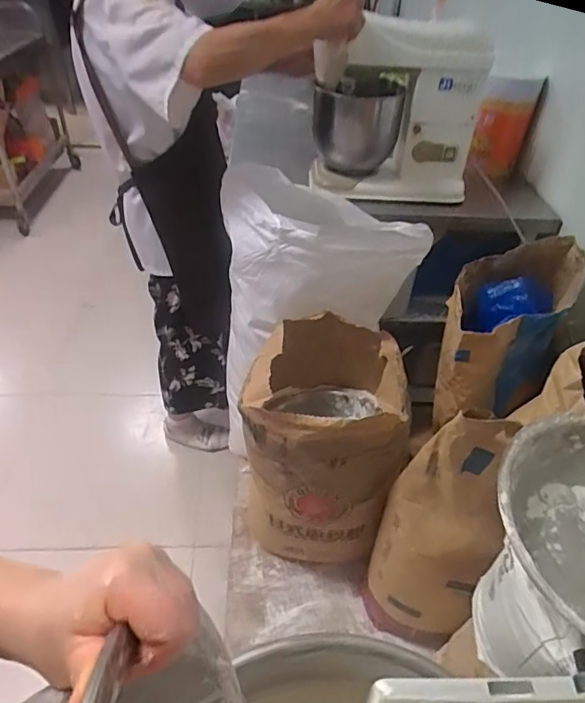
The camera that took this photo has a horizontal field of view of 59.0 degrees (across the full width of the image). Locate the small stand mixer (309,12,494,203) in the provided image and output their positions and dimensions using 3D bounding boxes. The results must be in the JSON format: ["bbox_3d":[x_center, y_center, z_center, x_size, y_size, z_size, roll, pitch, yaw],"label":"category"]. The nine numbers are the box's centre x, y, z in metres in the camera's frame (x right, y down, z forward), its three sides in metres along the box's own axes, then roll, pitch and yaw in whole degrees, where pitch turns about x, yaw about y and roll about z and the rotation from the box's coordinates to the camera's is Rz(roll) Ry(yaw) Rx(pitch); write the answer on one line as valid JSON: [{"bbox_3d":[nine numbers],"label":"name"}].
[{"bbox_3d":[0.254,-0.600,1.292,0.398,0.373,0.221,1,40,-4],"label":"small stand mixer"}]

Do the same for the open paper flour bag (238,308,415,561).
[{"bbox_3d":[0.047,0.231,1.133,0.301,0.556,0.282,-4,41,-10],"label":"open paper flour bag"}]

